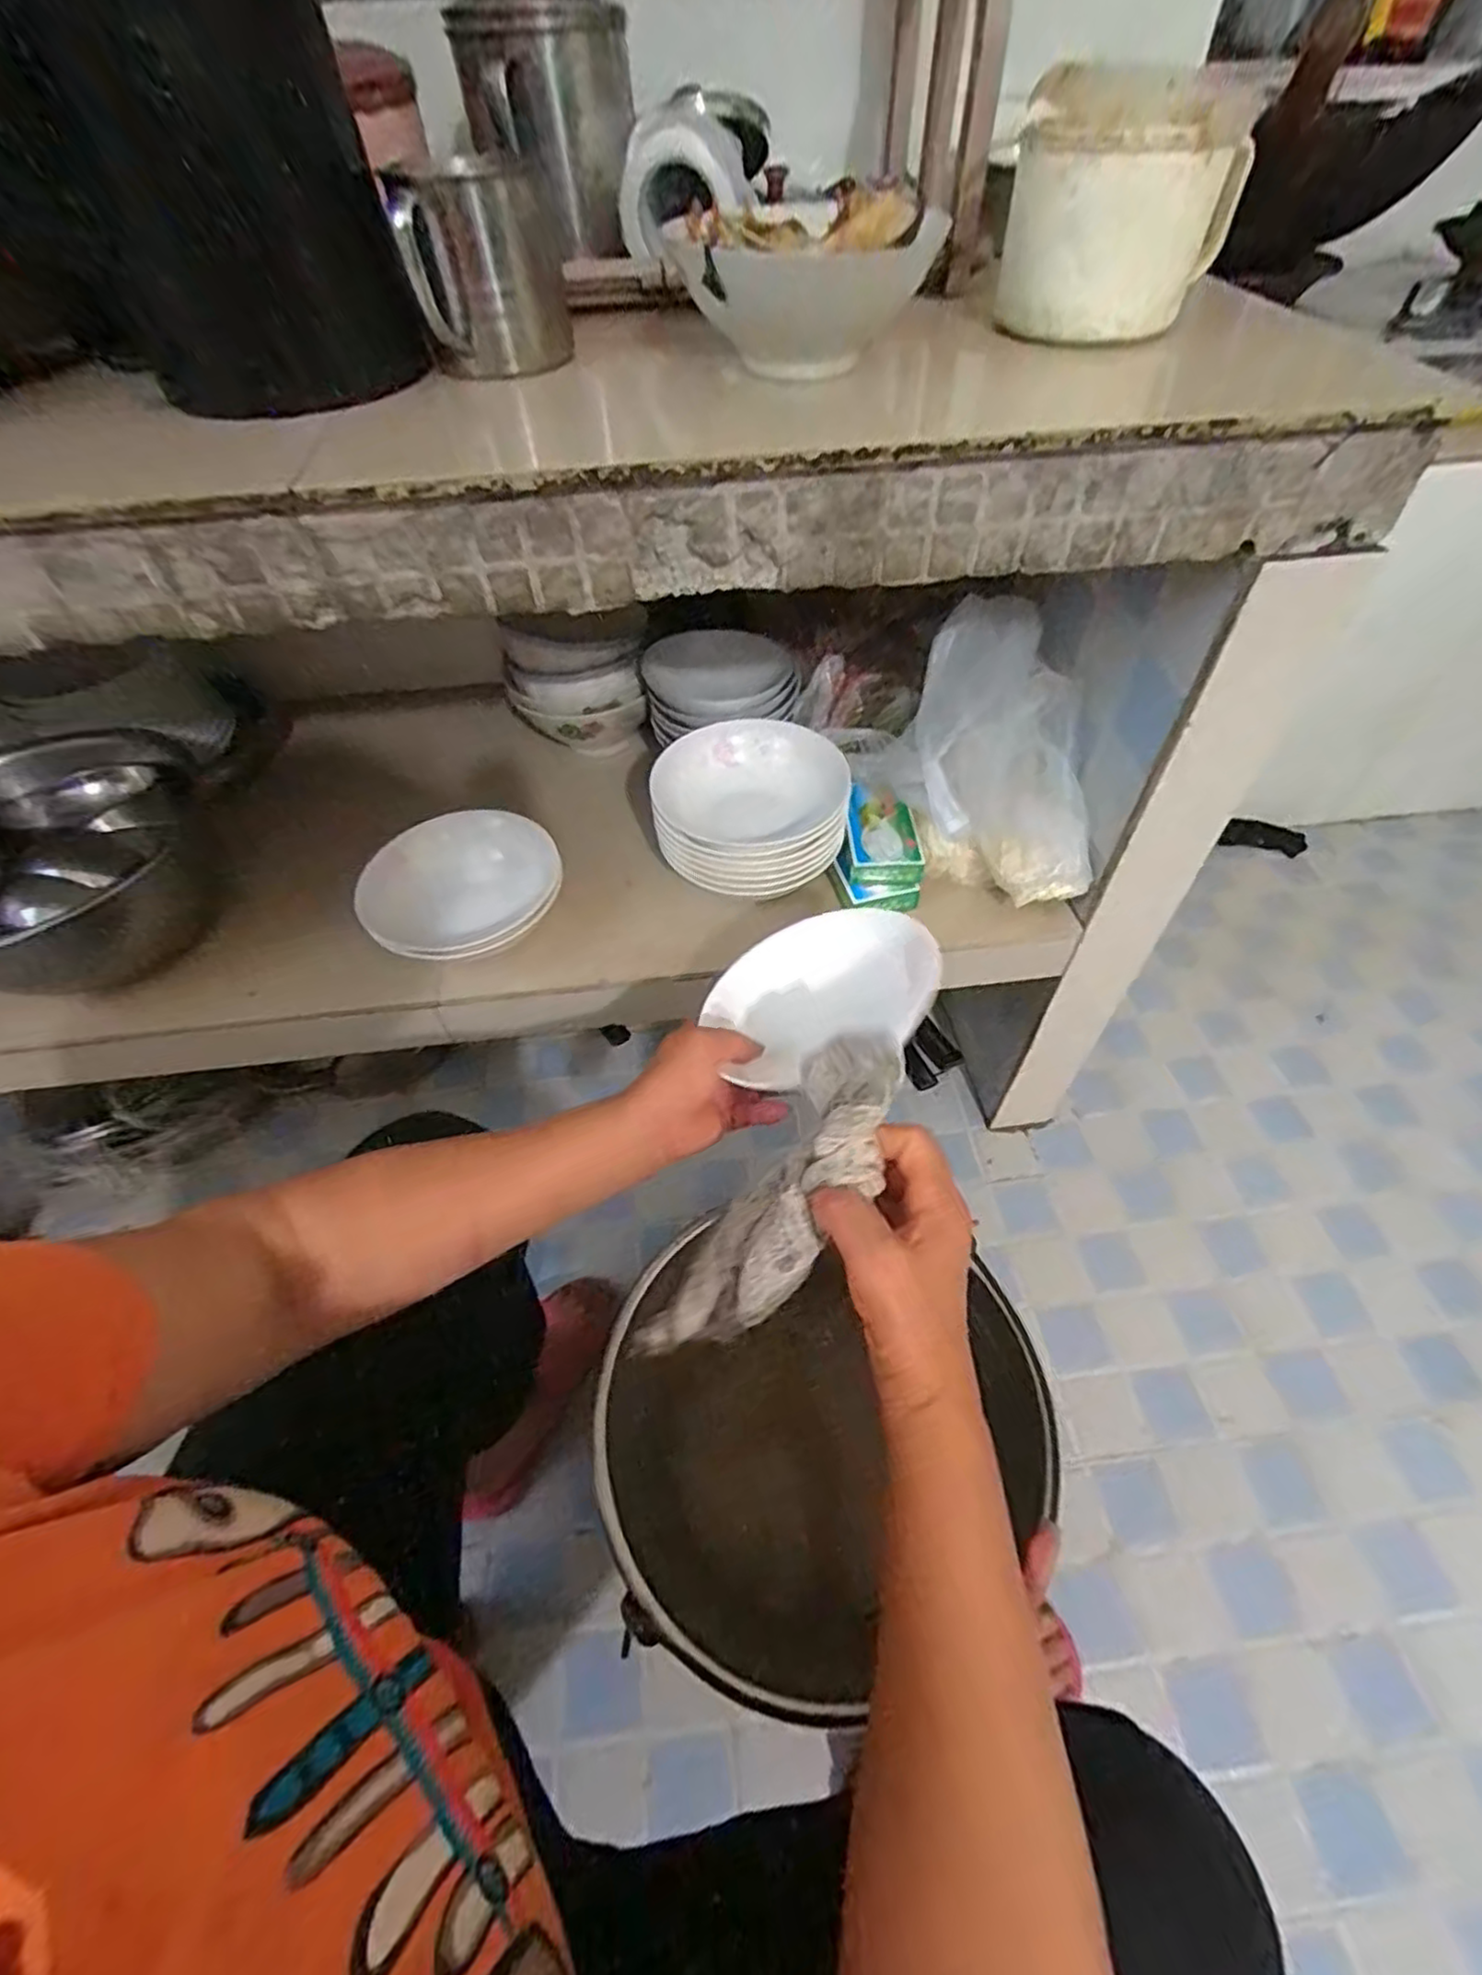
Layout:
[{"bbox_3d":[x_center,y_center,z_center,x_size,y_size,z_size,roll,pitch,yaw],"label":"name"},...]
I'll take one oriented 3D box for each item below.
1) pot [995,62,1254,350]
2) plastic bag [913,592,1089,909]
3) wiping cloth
[{"bbox_3d":[0.218,-0.446,0.413,0.119,0.103,0.100,16,54,16],"label":"pot"},{"bbox_3d":[0.228,-0.197,0.629,0.143,0.179,0.205,4,51,7],"label":"plastic bag"},{"bbox_3d":[0.020,0.121,0.382,0.067,0.047,0.212,37,95,30],"label":"wiping cloth"}]

